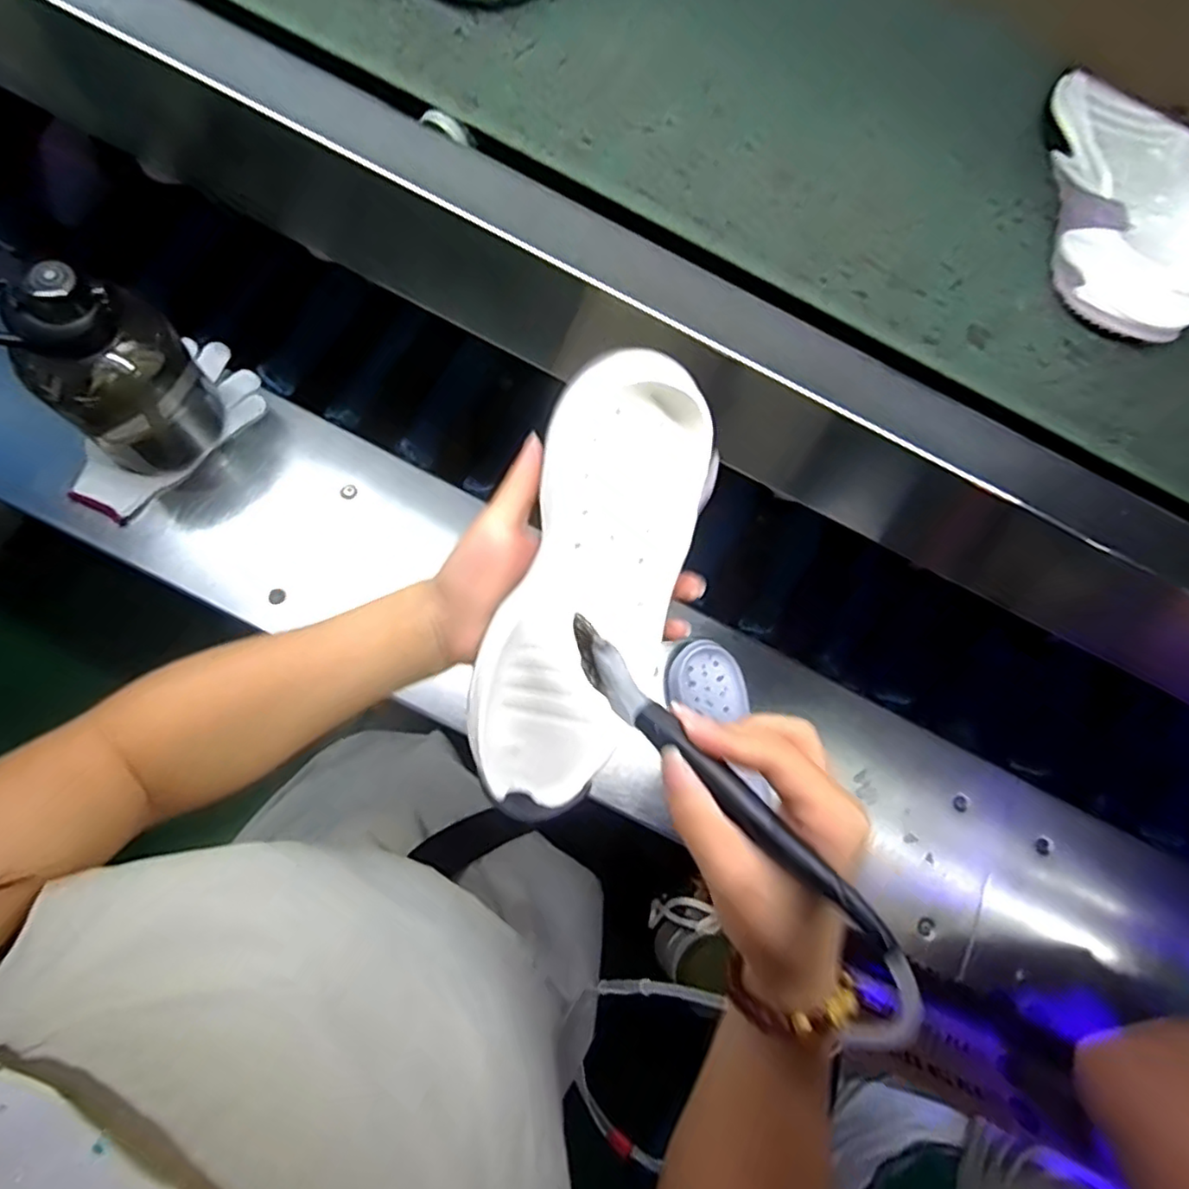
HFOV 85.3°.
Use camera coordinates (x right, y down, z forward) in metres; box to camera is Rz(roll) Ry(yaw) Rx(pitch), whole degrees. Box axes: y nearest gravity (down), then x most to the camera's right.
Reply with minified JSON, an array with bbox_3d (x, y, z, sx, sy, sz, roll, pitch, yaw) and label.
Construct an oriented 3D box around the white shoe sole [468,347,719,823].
[{"bbox_3d":[-0.002,0.000,0.324,0.080,0.037,0.227,18,98,4],"label":"white shoe sole"}]

